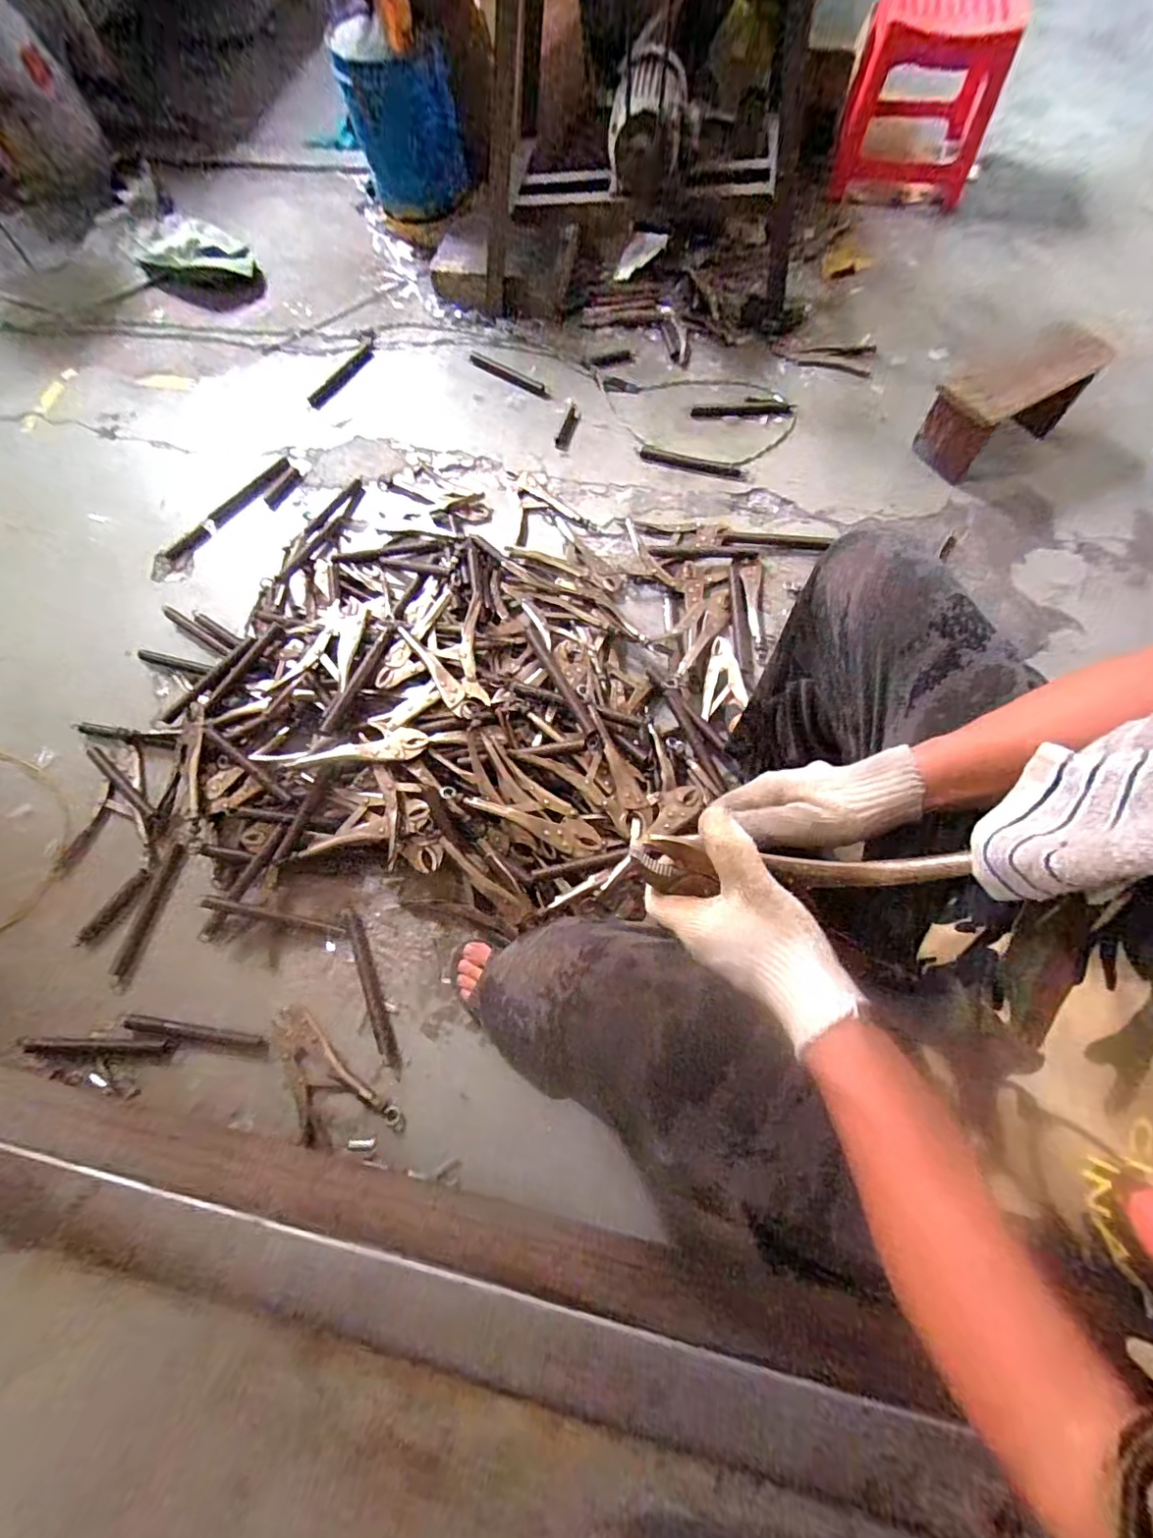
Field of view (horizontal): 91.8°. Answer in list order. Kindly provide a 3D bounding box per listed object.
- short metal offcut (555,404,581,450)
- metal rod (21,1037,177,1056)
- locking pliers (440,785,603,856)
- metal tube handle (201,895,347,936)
[{"bbox_3d":[-0.016,-0.717,1.173,0.030,0.015,0.110,18,72,9],"label":"short metal offcut"},{"bbox_3d":[-0.674,0.393,0.791,0.202,0.021,0.024,0,70,2],"label":"metal rod"},{"bbox_3d":[-0.078,0.067,0.810,0.236,0.029,0.047,20,71,9],"label":"locking pliers"},{"bbox_3d":[-0.449,0.221,0.836,0.199,0.019,0.019,17,71,-10],"label":"metal tube handle"}]

